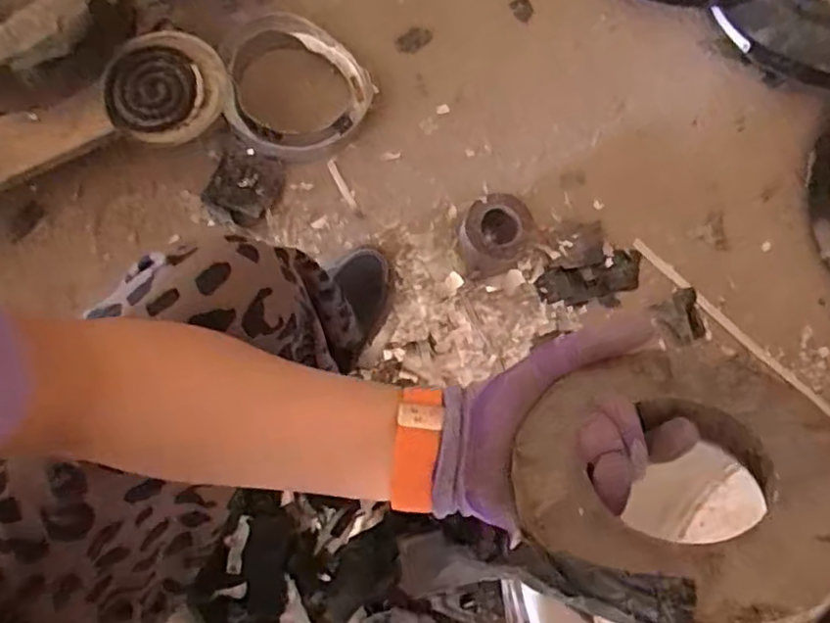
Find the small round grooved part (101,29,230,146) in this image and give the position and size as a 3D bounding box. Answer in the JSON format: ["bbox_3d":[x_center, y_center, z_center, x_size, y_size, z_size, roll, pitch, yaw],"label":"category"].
[{"bbox_3d":[-0.288,-0.255,0.771,0.119,0.058,0.124,0,79,0],"label":"small round grooved part"}]

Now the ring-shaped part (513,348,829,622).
[{"bbox_3d":[0.123,0.081,0.310,0.146,0.029,0.141,-8,38,6],"label":"ring-shaped part"}]

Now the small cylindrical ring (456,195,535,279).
[{"bbox_3d":[0.101,-0.093,0.841,0.095,0.068,0.086,-40,83,-11],"label":"small cylindrical ring"}]

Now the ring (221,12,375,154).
[{"bbox_3d":[-0.154,-0.307,0.891,0.185,0.046,0.185,1,78,-4],"label":"ring"}]

